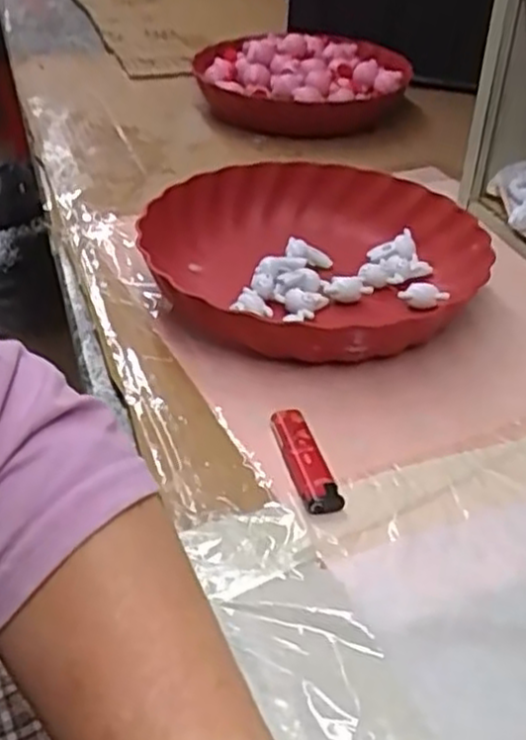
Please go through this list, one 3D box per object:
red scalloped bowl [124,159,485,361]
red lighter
[{"bbox_3d":[0.034,-0.091,0.555,0.236,0.050,0.250,1,38,-1],"label":"red scalloped bowl"},{"bbox_3d":[0.022,0.047,0.409,0.017,0.012,0.074,-9,39,-14],"label":"red lighter"}]

